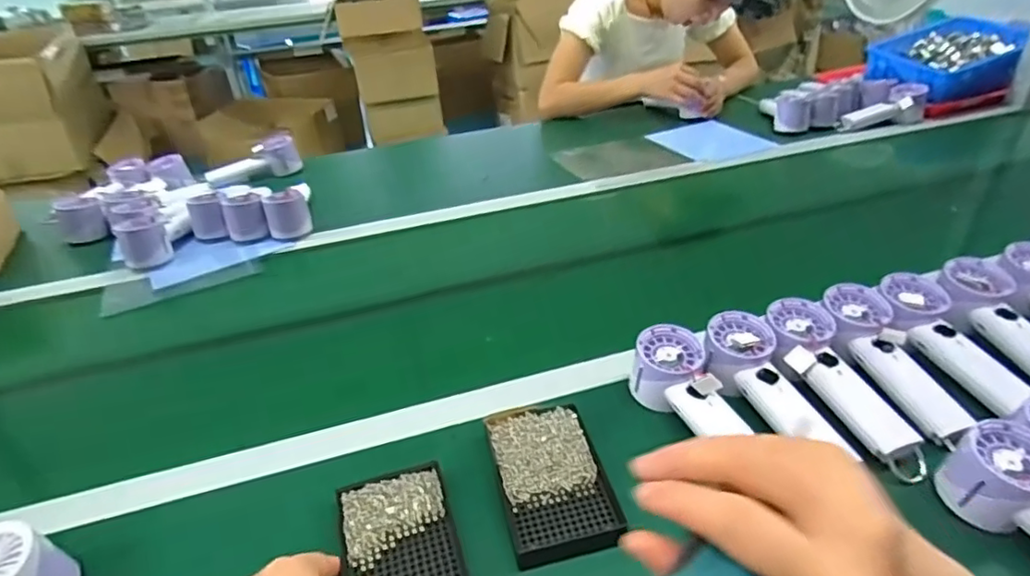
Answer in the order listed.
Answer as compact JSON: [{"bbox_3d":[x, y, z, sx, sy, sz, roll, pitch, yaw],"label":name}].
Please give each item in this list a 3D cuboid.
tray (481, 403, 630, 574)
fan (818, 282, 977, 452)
[{"bbox_3d":[0.031,0.159,0.498,0.087,0.017,0.142,-10,35,-8],"label":"tray"},{"bbox_3d":[0.371,0.067,0.567,0.074,0.035,0.186,-9,48,-7],"label":"fan"}]

